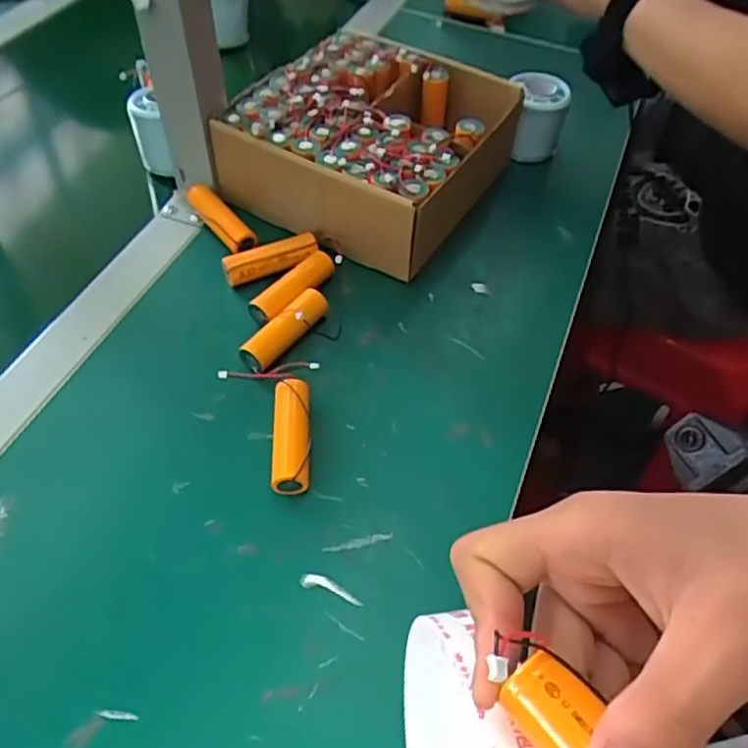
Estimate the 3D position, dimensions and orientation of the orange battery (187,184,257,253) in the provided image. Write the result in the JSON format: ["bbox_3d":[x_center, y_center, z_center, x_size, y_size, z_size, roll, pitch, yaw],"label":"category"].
[{"bbox_3d":[-0.119,-0.121,0.520,0.023,0.022,0.076,-31,61,-25],"label":"orange battery"}]

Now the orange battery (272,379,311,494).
[{"bbox_3d":[-0.051,0.038,0.409,0.022,0.023,0.072,-1,53,-5],"label":"orange battery"}]

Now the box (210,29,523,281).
[{"bbox_3d":[-0.002,-0.192,0.547,0.184,0.077,0.210,26,55,15],"label":"box"}]

